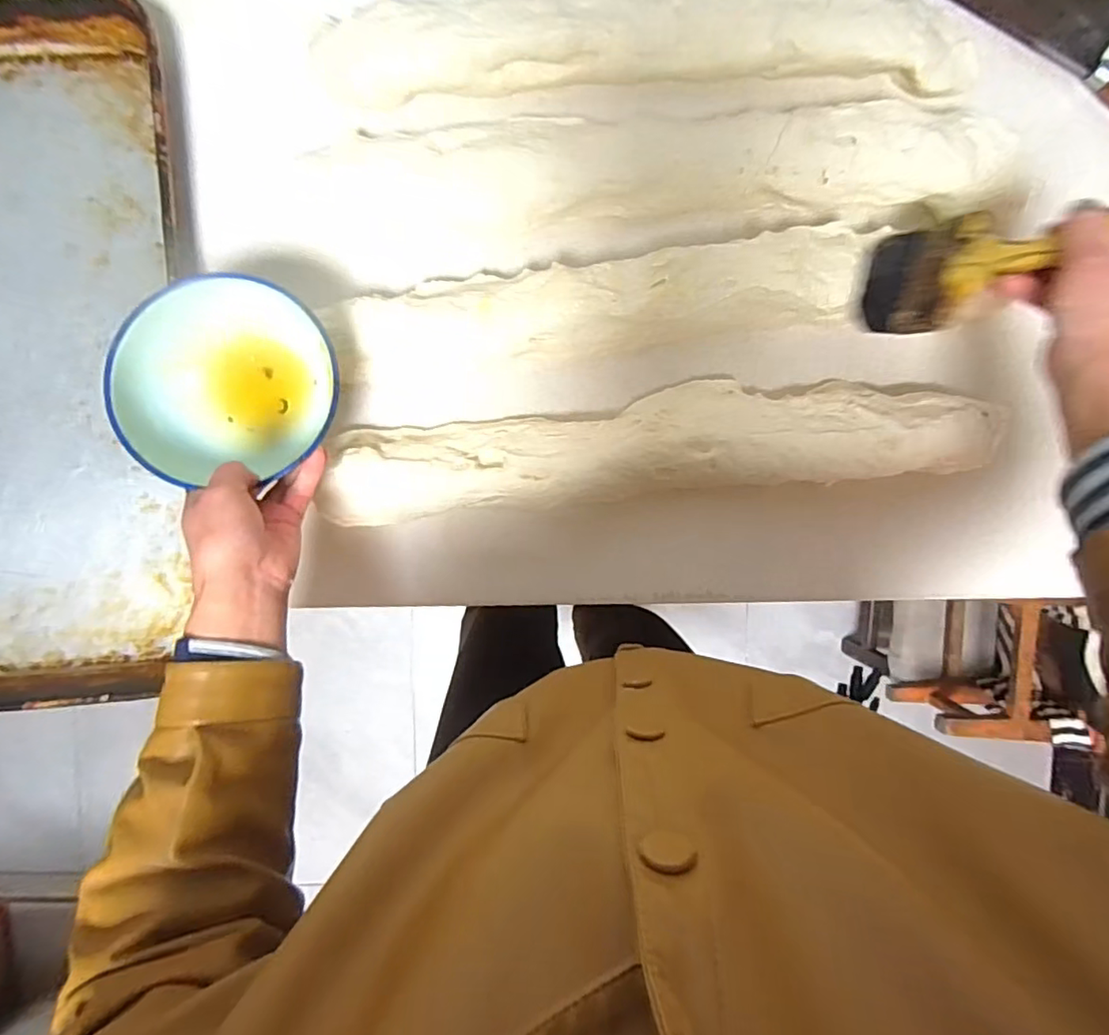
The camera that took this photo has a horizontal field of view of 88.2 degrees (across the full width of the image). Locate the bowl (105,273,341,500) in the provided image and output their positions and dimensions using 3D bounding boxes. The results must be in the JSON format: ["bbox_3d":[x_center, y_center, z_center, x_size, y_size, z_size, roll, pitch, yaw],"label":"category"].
[{"bbox_3d":[-0.245,-0.106,0.447,0.156,0.062,0.152,0,92,-1],"label":"bowl"}]

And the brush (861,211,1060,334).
[{"bbox_3d":[0.328,-0.186,0.413,0.021,0.217,0.098,25,89,-31],"label":"brush"}]

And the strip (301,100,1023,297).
[{"bbox_3d":[0.080,-0.300,0.508,0.615,0.048,0.124,-8,92,-1],"label":"strip"}]

